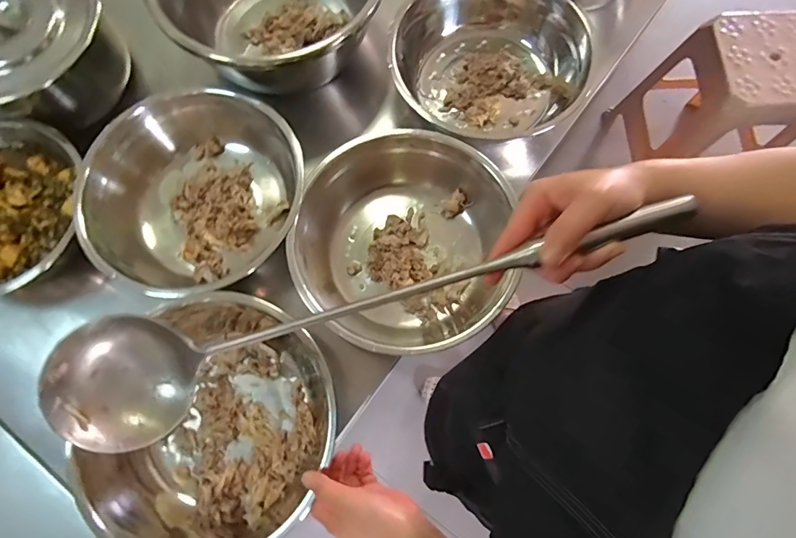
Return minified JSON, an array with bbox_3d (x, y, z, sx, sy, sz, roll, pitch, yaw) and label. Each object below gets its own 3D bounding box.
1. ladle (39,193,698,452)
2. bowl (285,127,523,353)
[{"bbox_3d":[-0.026,0.027,0.314,0.454,0.042,0.087,-18,76,1],"label":"ladle"},{"bbox_3d":[0.006,-0.032,0.544,0.280,0.087,0.266,0,75,0],"label":"bowl"}]

